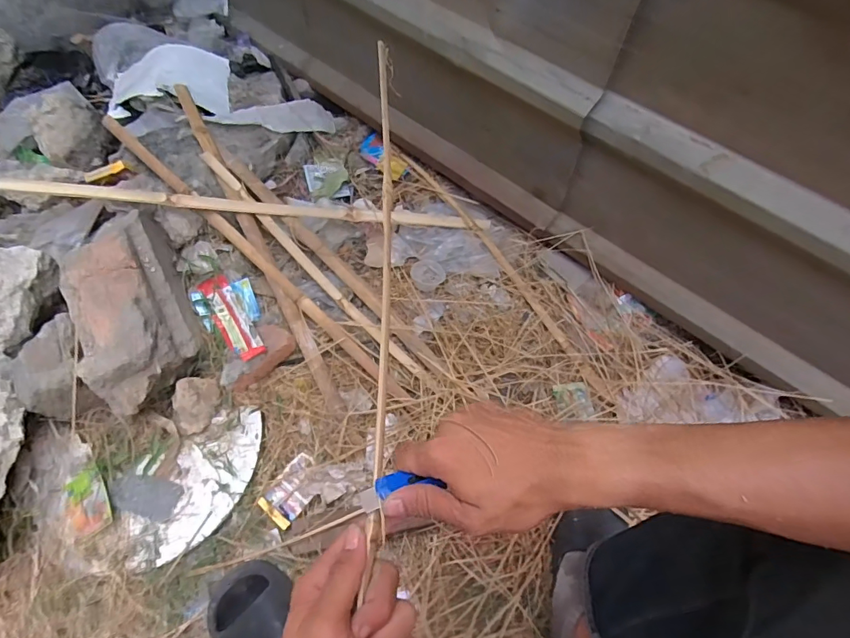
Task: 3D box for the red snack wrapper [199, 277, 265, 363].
[{"bbox_3d":[-0.362,-0.002,0.835,0.065,0.036,0.206,-31,67,-16],"label":"red snack wrapper"}]

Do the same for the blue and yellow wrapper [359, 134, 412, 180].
[{"bbox_3d":[-0.101,-0.384,1.059,0.067,0.020,0.150,-31,67,-16],"label":"blue and yellow wrapper"}]

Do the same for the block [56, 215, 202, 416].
[{"bbox_3d":[-0.506,-0.017,0.767,0.152,0.128,0.338,-23,65,-13],"label":"block"}]

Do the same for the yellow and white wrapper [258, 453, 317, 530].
[{"bbox_3d":[-0.223,0.289,0.749,0.068,0.025,0.105,36,67,16],"label":"yellow and white wrapper"}]

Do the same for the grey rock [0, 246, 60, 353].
[{"bbox_3d":[-0.744,-0.054,0.746,0.164,0.088,0.162,17,63,7],"label":"grey rock"}]

